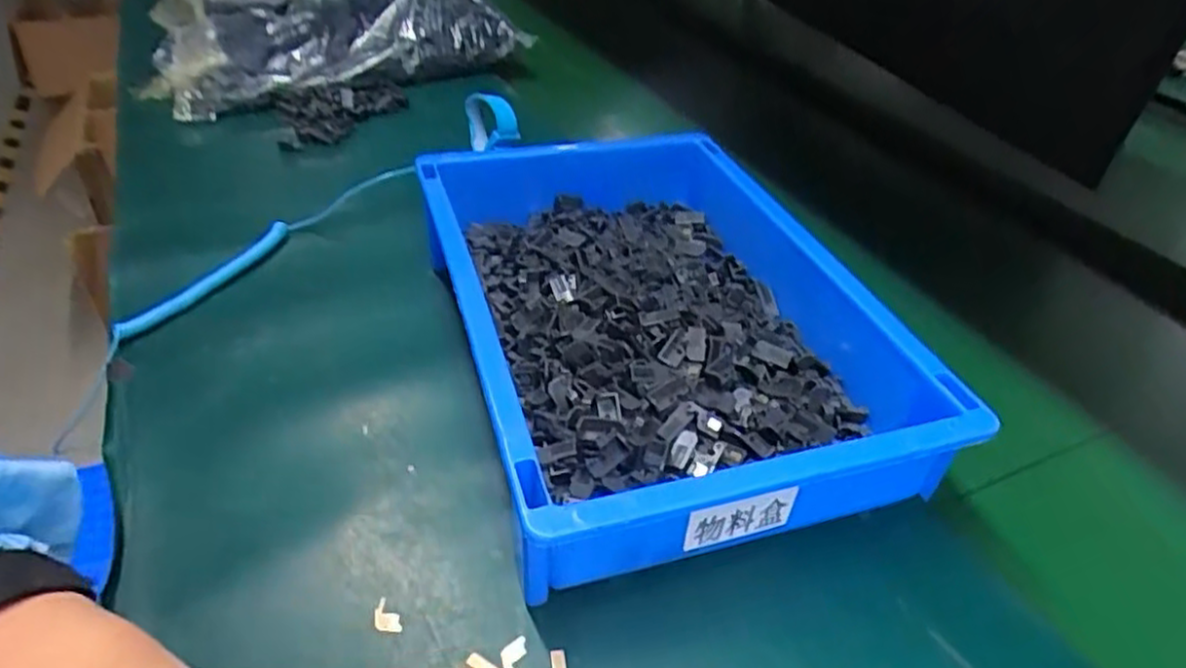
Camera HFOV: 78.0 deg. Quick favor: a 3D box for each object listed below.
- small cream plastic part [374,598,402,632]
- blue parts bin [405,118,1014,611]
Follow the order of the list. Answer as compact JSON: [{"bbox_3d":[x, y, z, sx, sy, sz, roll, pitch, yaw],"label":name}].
[{"bbox_3d":[-0.087,0.118,0.308,0.010,0.004,0.016,-13,41,-19],"label":"small cream plastic part"},{"bbox_3d":[0.043,-0.016,0.417,0.240,0.066,0.307,-9,40,-15],"label":"blue parts bin"}]

